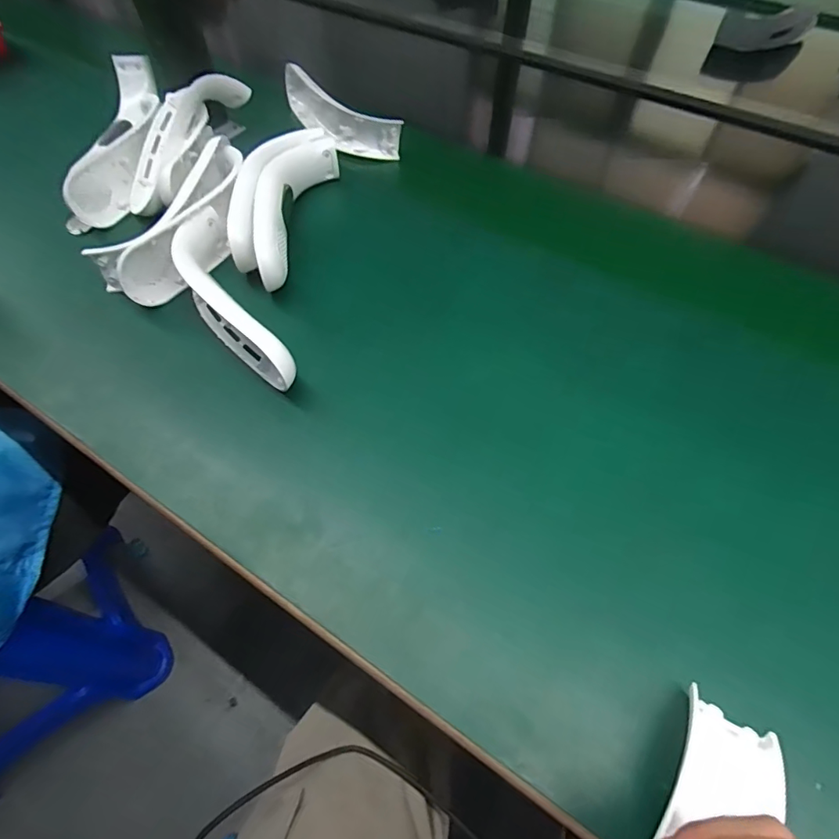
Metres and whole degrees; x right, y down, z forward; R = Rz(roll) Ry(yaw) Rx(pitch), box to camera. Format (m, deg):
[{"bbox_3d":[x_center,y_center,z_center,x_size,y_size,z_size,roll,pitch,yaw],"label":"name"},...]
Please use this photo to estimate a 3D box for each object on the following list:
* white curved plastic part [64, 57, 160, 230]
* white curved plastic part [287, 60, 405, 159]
[{"bbox_3d":[-0.326,-0.306,0.523,0.075,0.057,0.255,-5,57,-4],"label":"white curved plastic part"},{"bbox_3d":[-0.103,-0.380,0.590,0.051,0.056,0.191,-36,65,-21],"label":"white curved plastic part"}]

